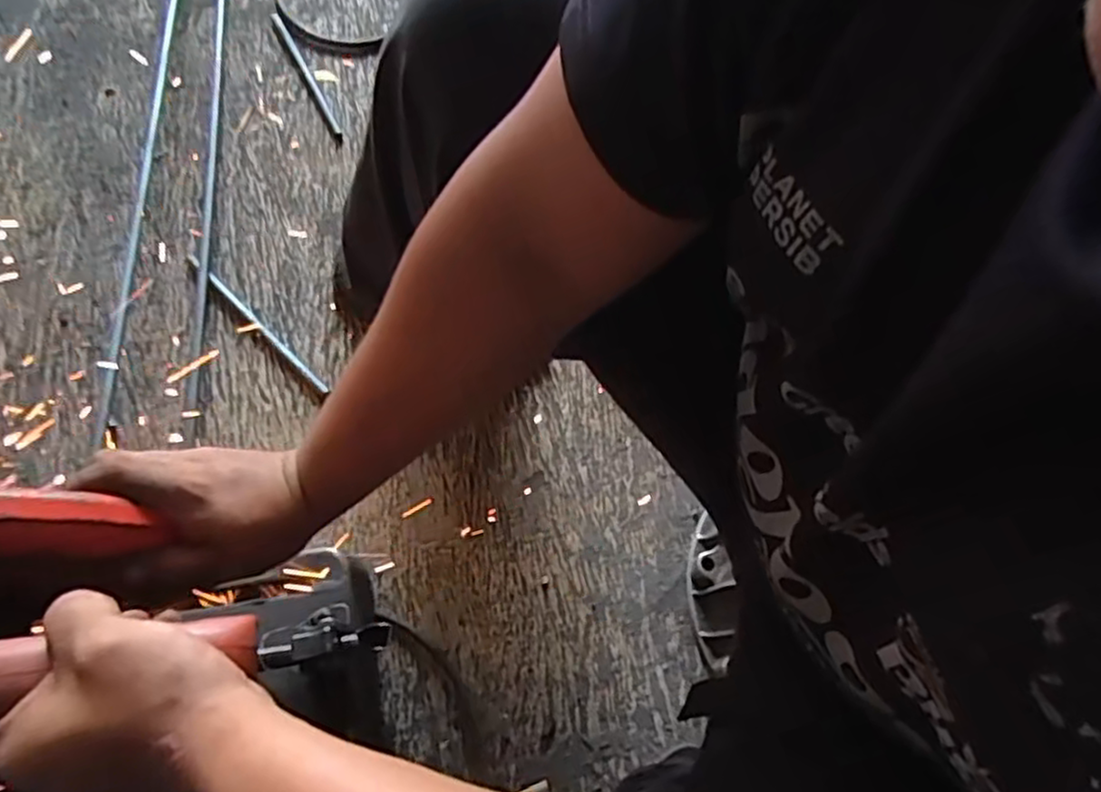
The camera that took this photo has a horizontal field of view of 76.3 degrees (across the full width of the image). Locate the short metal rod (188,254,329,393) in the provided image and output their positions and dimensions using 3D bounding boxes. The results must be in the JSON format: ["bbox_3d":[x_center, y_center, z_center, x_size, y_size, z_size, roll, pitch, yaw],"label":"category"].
[{"bbox_3d":[-0.336,-0.085,0.796,0.243,0.008,0.011,41,70,16],"label":"short metal rod"}]

